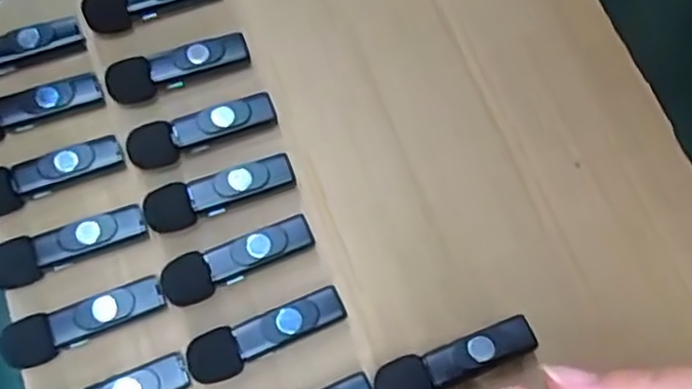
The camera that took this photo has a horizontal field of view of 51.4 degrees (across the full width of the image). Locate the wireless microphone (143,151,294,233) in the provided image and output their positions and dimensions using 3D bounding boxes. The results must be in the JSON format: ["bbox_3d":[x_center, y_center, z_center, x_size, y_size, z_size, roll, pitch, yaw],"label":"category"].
[{"bbox_3d":[-0.054,-0.001,0.308,0.064,0.016,0.017,-22,71,-3],"label":"wireless microphone"}]

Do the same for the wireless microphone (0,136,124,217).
[{"bbox_3d":[-0.131,-0.009,0.310,0.065,0.011,0.017,-24,71,-3],"label":"wireless microphone"}]

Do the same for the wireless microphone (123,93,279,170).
[{"bbox_3d":[-0.064,-0.029,0.317,0.064,0.016,0.017,-22,71,-3],"label":"wireless microphone"}]

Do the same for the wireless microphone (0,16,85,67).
[{"bbox_3d":[-0.155,-0.067,0.331,0.064,0.013,0.015,-23,71,-3],"label":"wireless microphone"}]

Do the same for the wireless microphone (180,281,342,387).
[{"bbox_3d":[-0.032,0.057,0.289,0.064,0.013,0.019,-22,71,-3],"label":"wireless microphone"}]

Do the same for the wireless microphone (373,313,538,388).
[{"bbox_3d":[0.043,0.067,0.283,0.066,0.015,0.019,-20,71,-2],"label":"wireless microphone"}]

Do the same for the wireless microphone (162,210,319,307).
[{"bbox_3d":[-0.045,0.027,0.299,0.064,0.015,0.018,-24,71,-3],"label":"wireless microphone"}]

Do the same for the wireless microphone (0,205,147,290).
[{"bbox_3d":[-0.116,0.021,0.300,0.063,0.014,0.018,-24,71,-3],"label":"wireless microphone"}]

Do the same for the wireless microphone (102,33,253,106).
[{"bbox_3d":[-0.077,-0.058,0.329,0.064,0.015,0.016,-19,71,-2],"label":"wireless microphone"}]

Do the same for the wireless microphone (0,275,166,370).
[{"bbox_3d":[-0.105,0.051,0.289,0.063,0.014,0.017,-23,71,-3],"label":"wireless microphone"}]

